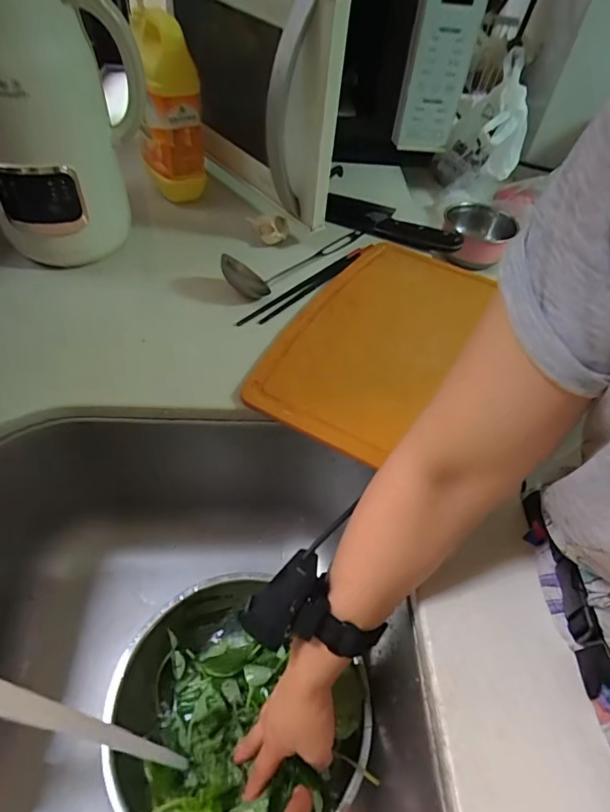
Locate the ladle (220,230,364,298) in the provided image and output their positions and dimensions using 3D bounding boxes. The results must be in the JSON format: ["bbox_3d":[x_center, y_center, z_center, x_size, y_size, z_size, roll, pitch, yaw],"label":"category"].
[{"bbox_3d":[-0.001,-0.218,0.652,0.048,0.059,0.258,33,55,22],"label":"ladle"}]

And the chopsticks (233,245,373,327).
[{"bbox_3d":[0.007,-0.161,0.643,0.025,0.004,0.253,35,55,23],"label":"chopsticks"}]

